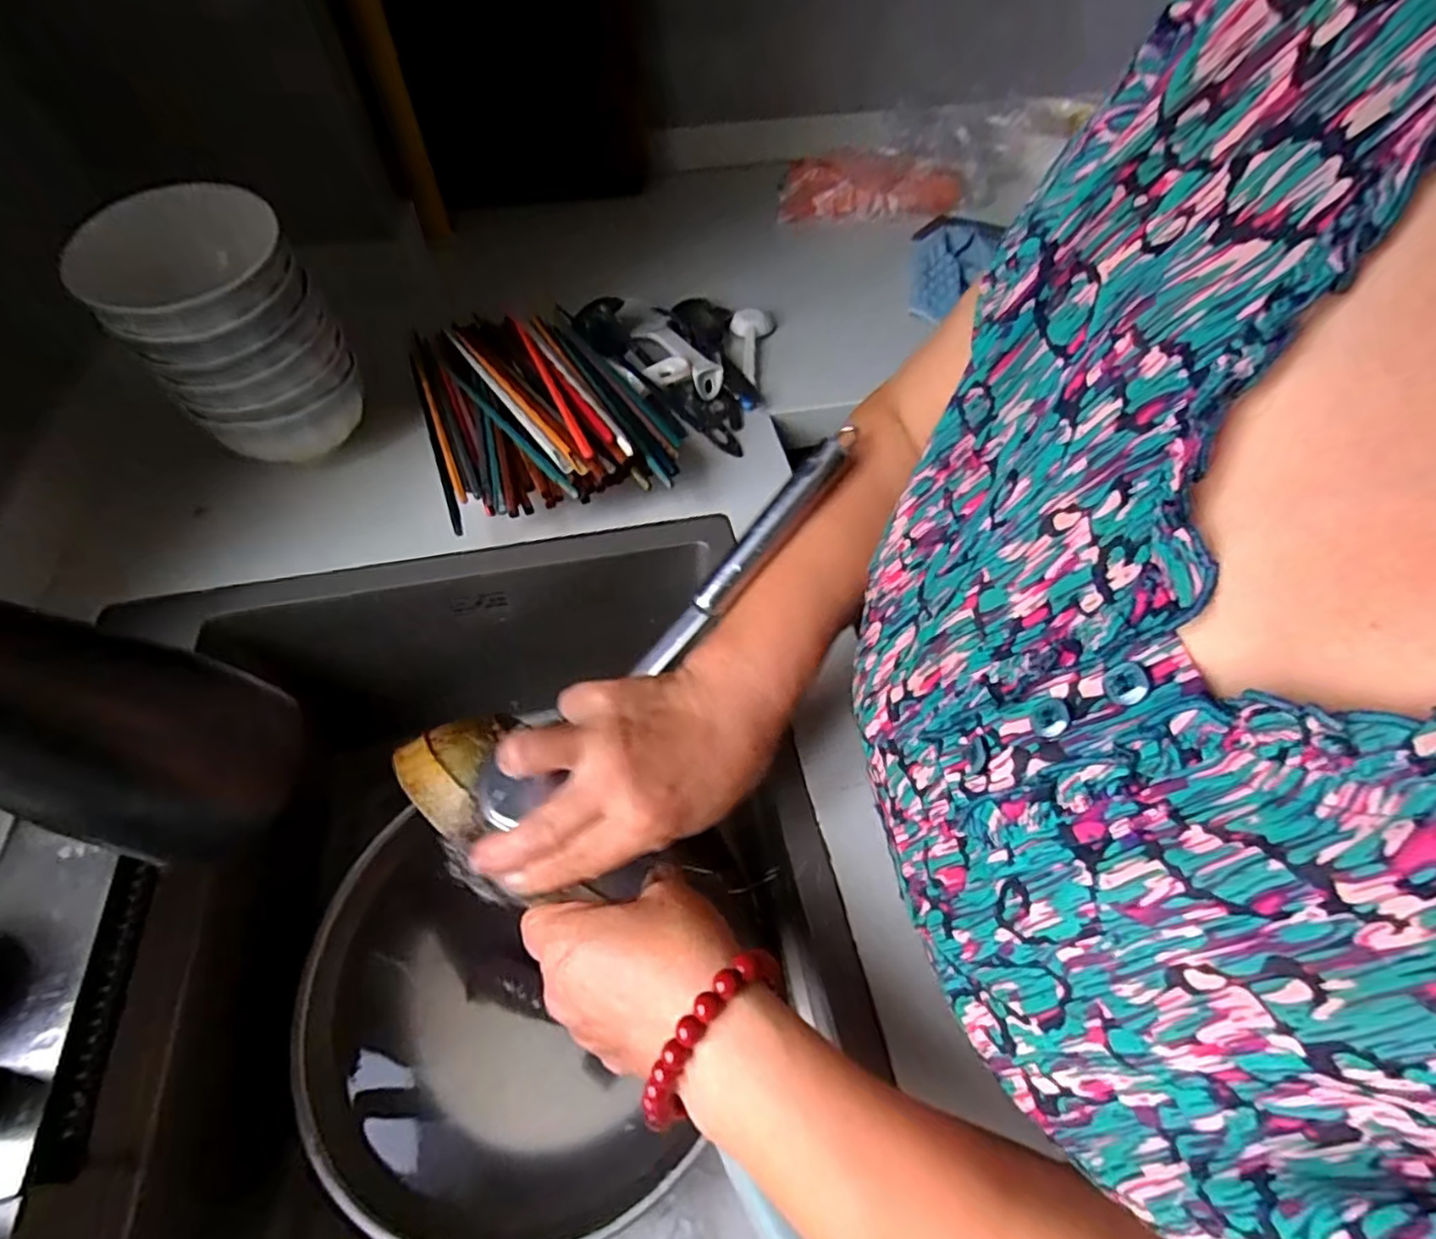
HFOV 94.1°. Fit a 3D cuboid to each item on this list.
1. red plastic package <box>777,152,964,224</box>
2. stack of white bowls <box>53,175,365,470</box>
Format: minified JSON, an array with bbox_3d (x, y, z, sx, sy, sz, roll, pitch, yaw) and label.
[{"bbox_3d":[0.191,-0.531,0.827,0.226,0.061,0.053,-1,56,-2],"label":"red plastic package"},{"bbox_3d":[-0.352,-0.209,0.490,0.124,0.162,0.107,-32,63,-20],"label":"stack of white bowls"}]

